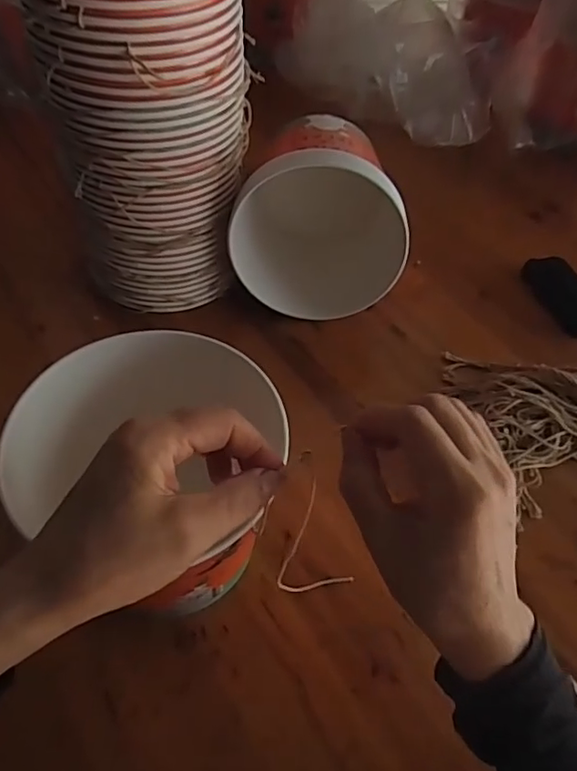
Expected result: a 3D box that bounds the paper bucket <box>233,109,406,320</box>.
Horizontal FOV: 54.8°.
[{"bbox_3d":[0.027,-0.176,0.561,0.158,0.155,0.150,3,52,-3],"label":"paper bucket"}]

